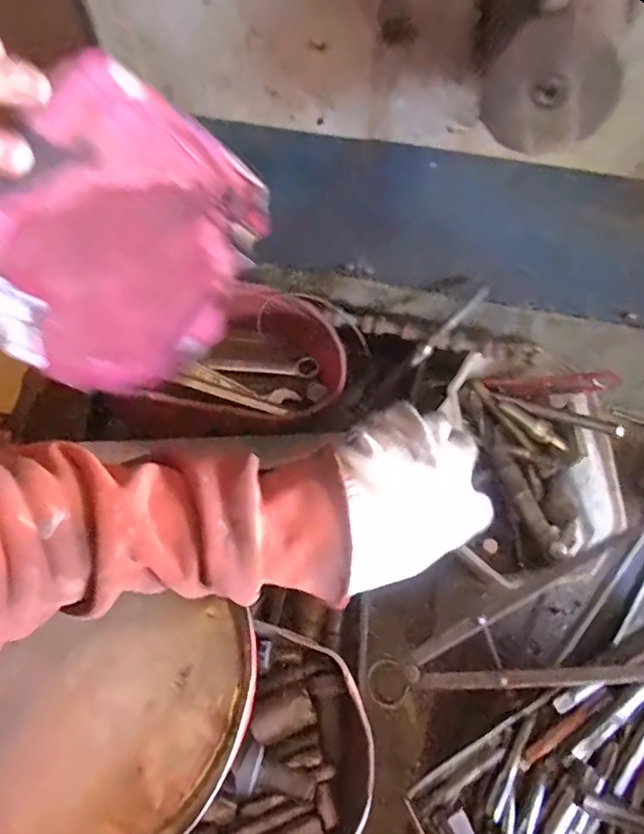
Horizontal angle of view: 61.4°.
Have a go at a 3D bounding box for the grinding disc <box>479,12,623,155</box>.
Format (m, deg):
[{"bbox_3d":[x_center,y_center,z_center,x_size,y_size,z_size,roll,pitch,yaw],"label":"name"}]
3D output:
[{"bbox_3d":[0.091,-0.130,0.219,0.047,0.049,0.004,30,57,-9],"label":"grinding disc"}]

